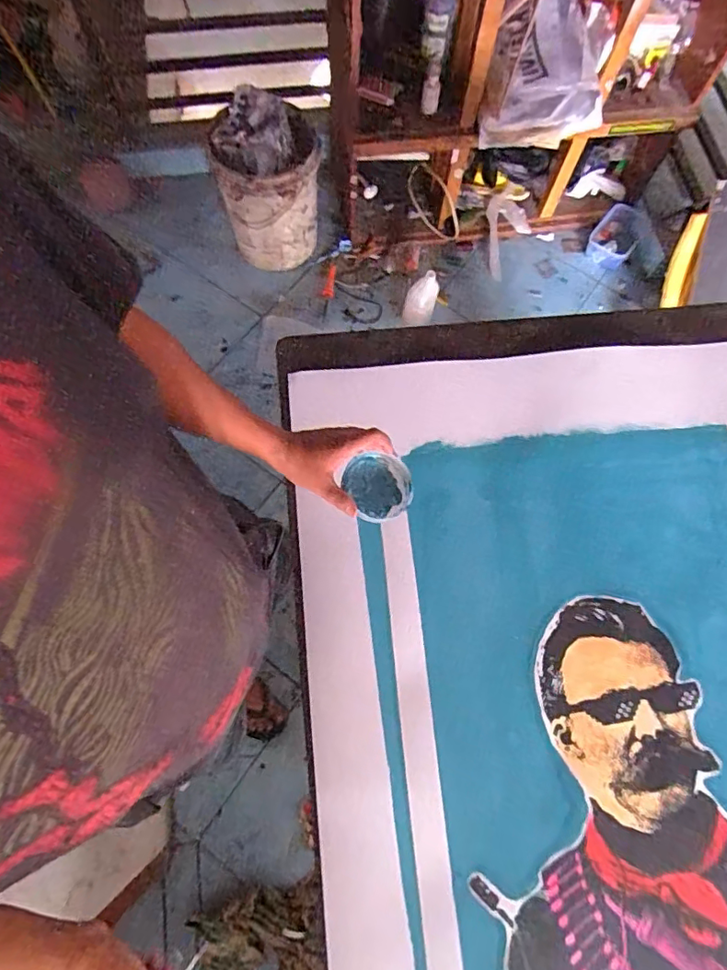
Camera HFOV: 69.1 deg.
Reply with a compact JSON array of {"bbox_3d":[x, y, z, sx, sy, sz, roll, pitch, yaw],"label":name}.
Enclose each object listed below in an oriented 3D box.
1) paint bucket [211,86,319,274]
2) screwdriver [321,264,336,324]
[{"bbox_3d":[-0.284,-0.894,1.591,0.285,0.377,0.265,1,71,-2],"label":"paint bucket"},{"bbox_3d":[-0.118,-0.624,1.731,0.038,0.028,0.212,7,71,0],"label":"screwdriver"}]

